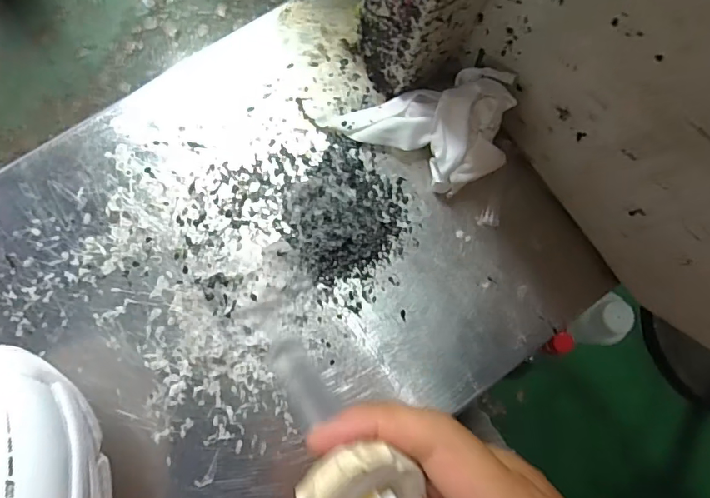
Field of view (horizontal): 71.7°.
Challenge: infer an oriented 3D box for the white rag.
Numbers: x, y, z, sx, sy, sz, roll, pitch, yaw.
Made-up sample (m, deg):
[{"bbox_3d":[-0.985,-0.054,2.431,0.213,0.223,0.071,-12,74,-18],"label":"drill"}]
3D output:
[{"bbox_3d":[0.033,-0.058,0.249,0.083,0.041,0.054,-2,82,-5],"label":"white rag"}]

